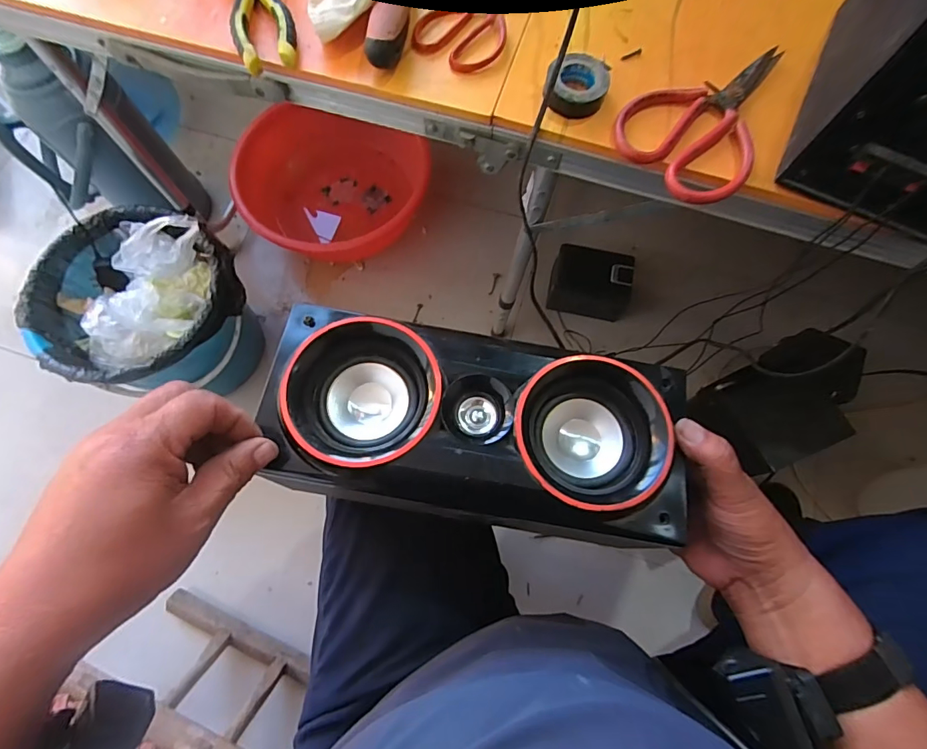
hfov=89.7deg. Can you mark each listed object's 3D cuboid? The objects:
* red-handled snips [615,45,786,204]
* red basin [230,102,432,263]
[{"bbox_3d":[0.222,-0.225,0.405,0.179,0.011,0.115,-41,77,-11],"label":"red-handled snips"},{"bbox_3d":[-0.256,-0.370,0.954,0.371,0.146,0.312,0,73,0],"label":"red basin"}]

